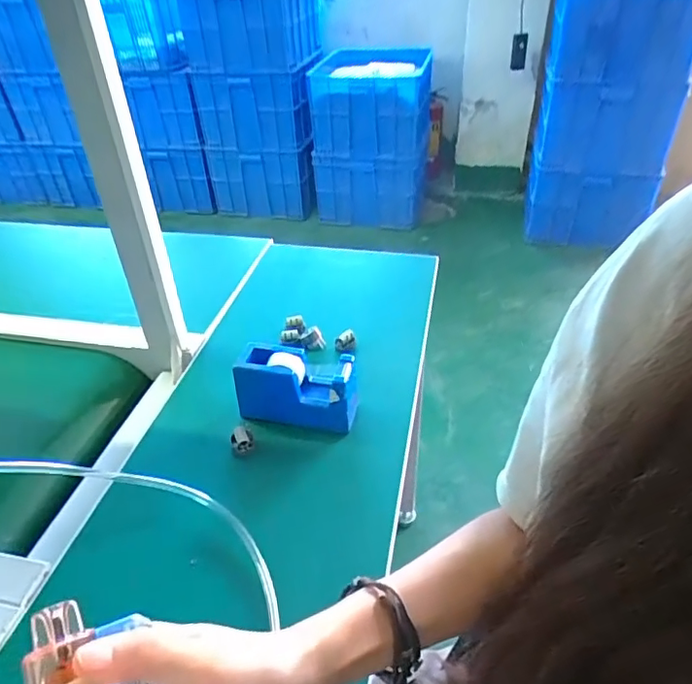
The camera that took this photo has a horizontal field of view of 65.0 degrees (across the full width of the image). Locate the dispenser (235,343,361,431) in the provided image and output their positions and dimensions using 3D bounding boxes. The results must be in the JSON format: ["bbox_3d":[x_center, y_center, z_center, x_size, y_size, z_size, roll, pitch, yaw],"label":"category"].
[{"bbox_3d":[-0.053,0.050,0.612,0.127,0.080,0.047,5,39,9],"label":"dispenser"}]

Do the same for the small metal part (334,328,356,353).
[{"bbox_3d":[-0.001,-0.002,0.718,0.027,0.032,0.014,-14,40,-14],"label":"small metal part"}]

